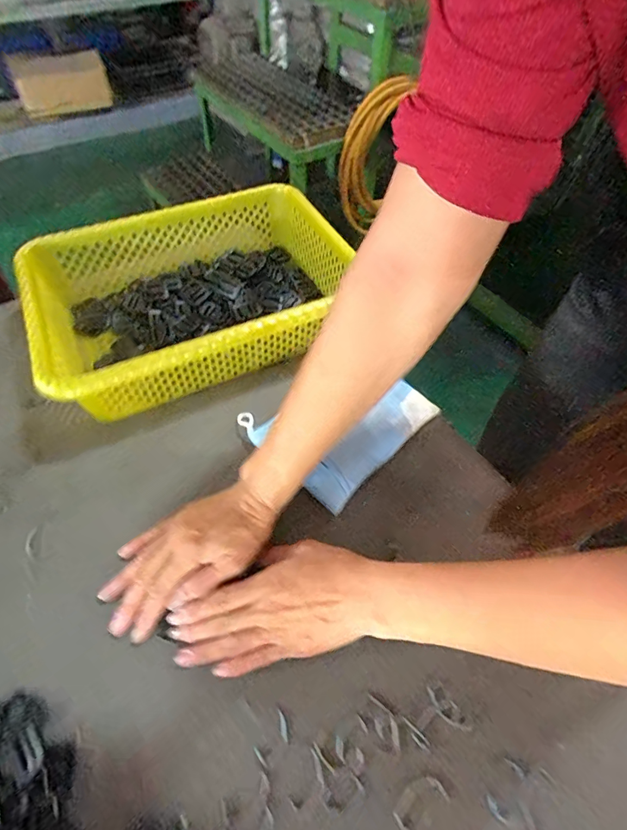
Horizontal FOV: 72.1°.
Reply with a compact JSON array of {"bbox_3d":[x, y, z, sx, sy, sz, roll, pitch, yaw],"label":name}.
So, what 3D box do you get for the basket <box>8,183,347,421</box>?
[{"bbox_3d":[-0.134,-0.146,0.510,0.343,0.085,0.244,-23,59,-16],"label":"basket"}]

